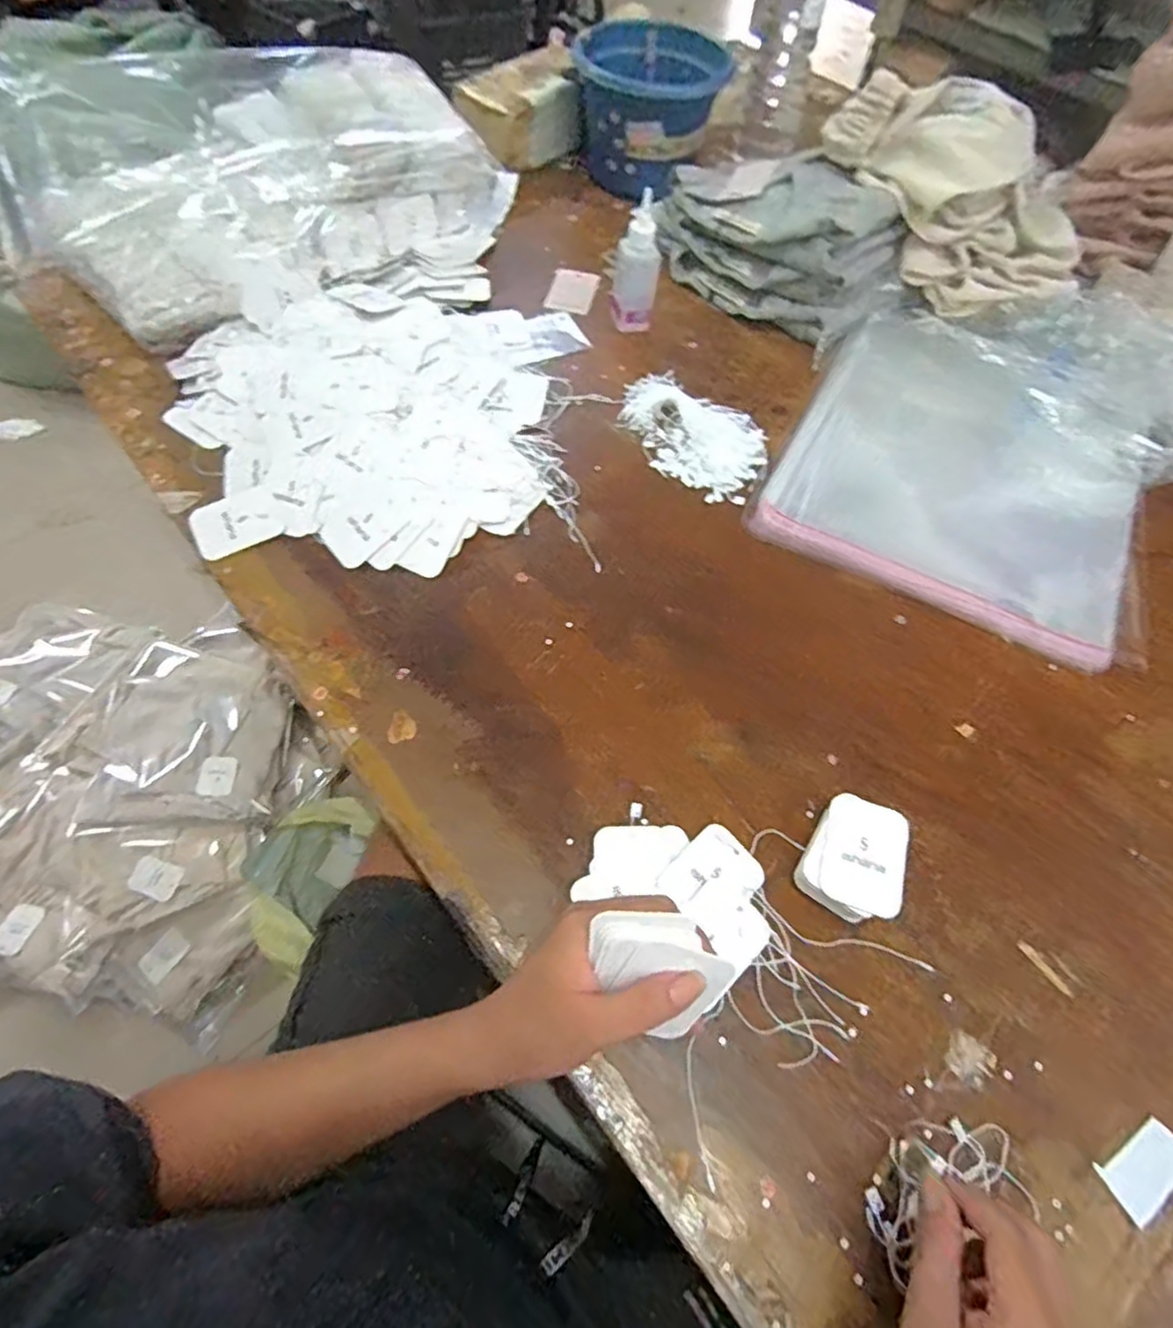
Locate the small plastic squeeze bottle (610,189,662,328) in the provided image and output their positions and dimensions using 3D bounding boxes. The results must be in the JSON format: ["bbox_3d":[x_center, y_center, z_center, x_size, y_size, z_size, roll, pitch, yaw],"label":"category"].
[{"bbox_3d":[0.052,-0.409,0.683,0.043,0.122,0.034,-4,61,-6],"label":"small plastic squeeze bottle"}]

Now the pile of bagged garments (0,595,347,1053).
[{"bbox_3d":[-0.803,0.179,1.081,0.705,0.136,0.610,14,61,4],"label":"pile of bagged garments"}]

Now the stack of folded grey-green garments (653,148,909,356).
[{"bbox_3d":[0.207,-0.480,0.732,0.137,0.114,0.276,-38,69,-22],"label":"stack of folded grey-green garments"}]

